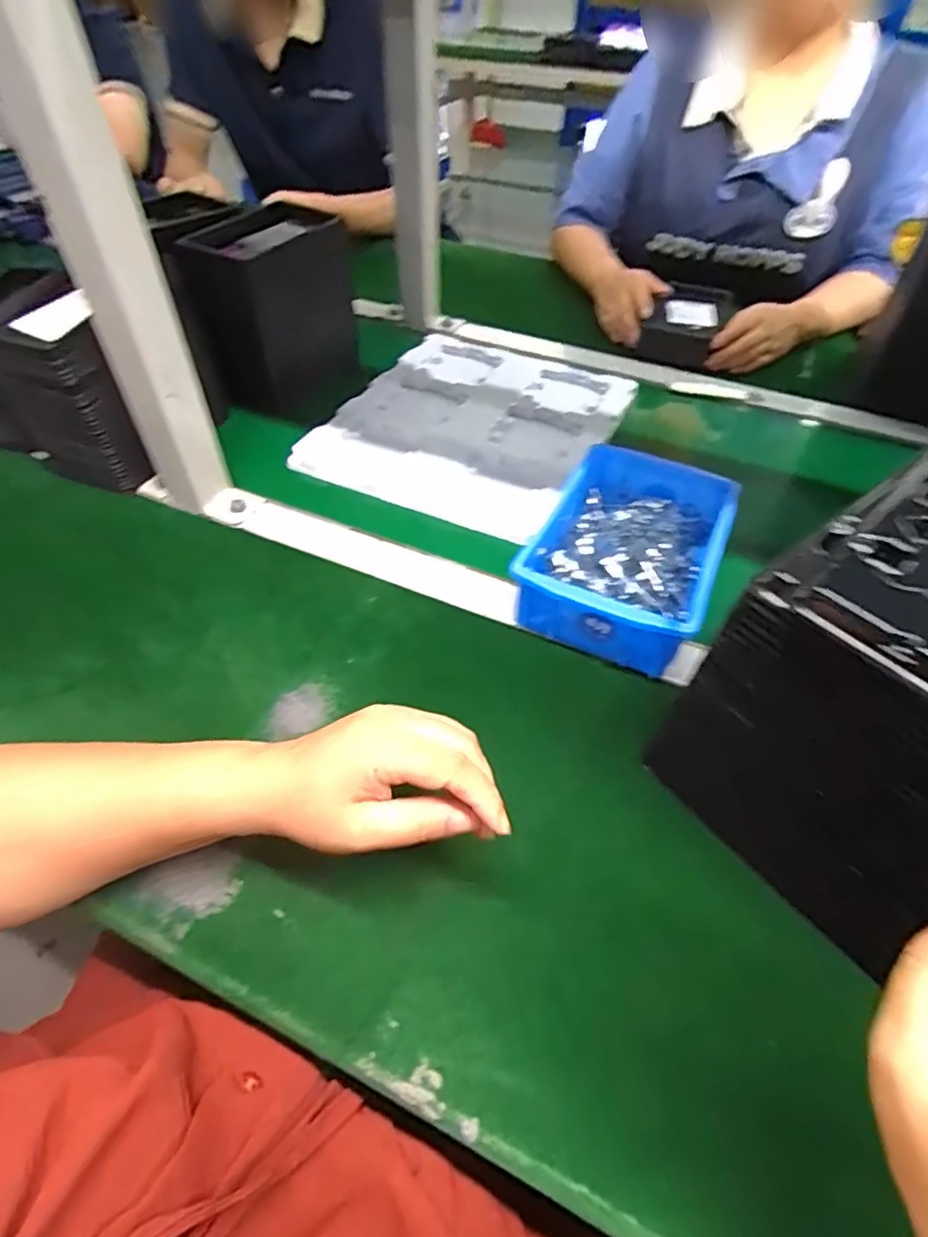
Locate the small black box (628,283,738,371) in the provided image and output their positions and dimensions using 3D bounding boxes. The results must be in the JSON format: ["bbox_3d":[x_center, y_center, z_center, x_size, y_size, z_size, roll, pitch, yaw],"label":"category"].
[{"bbox_3d":[0.298,-0.397,0.804,0.093,0.043,0.153,24,53,18],"label":"small black box"}]

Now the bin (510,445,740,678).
[{"bbox_3d":[0.133,-0.054,0.487,0.129,0.065,0.199,21,51,16],"label":"bin"}]

